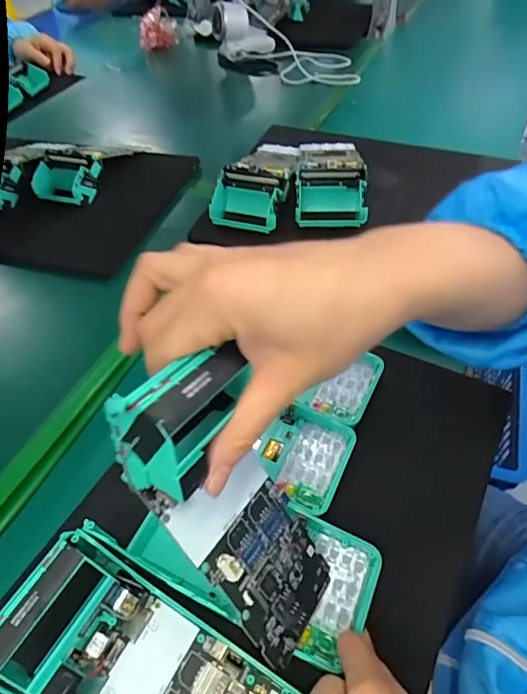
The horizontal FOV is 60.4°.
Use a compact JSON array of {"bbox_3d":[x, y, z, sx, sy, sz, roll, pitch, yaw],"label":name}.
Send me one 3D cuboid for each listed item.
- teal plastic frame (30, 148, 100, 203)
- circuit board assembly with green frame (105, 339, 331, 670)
[{"bbox_3d":[-0.245,-0.206,0.556,0.082,0.052,0.057,9,52,14],"label":"teal plastic frame"},{"bbox_3d":[-0.015,0.083,0.233,0.067,0.176,0.051,-39,33,-23],"label":"circuit board assembly with green frame"}]

